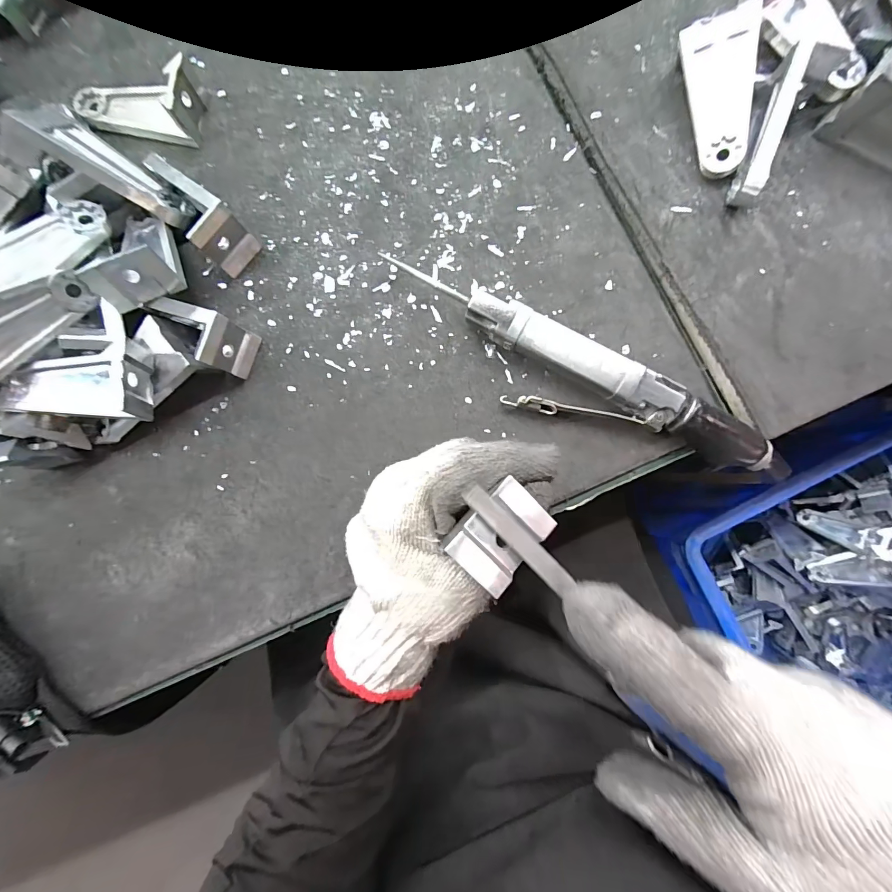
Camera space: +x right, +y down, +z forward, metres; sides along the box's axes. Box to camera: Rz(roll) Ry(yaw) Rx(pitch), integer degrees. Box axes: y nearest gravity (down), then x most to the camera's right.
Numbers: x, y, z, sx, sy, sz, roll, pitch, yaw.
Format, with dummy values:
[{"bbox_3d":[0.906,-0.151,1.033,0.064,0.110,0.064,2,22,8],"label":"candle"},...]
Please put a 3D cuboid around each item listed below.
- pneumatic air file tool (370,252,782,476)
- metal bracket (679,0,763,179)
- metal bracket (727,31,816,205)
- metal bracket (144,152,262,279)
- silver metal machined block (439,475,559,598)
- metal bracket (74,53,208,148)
[{"bbox_3d":[0.083,-0.042,0.259,0.270,0.030,0.059,27,85,5],"label":"pneumatic air file tool"},{"bbox_3d":[0.184,-0.233,0.265,0.042,0.008,0.094,-7,97,30],"label":"metal bracket"},{"bbox_3d":[0.208,-0.208,0.259,0.015,0.022,0.095,17,100,4],"label":"metal bracket"},{"bbox_3d":[-0.173,-0.166,0.276,0.030,0.043,0.088,-41,84,-3],"label":"metal bracket"},{"bbox_3d":[0.026,0.039,0.177,0.042,0.012,0.032,-44,84,-3],"label":"silver metal machined block"},{"bbox_3d":[-0.227,-0.255,0.292,0.092,0.031,0.041,13,84,3],"label":"metal bracket"}]

